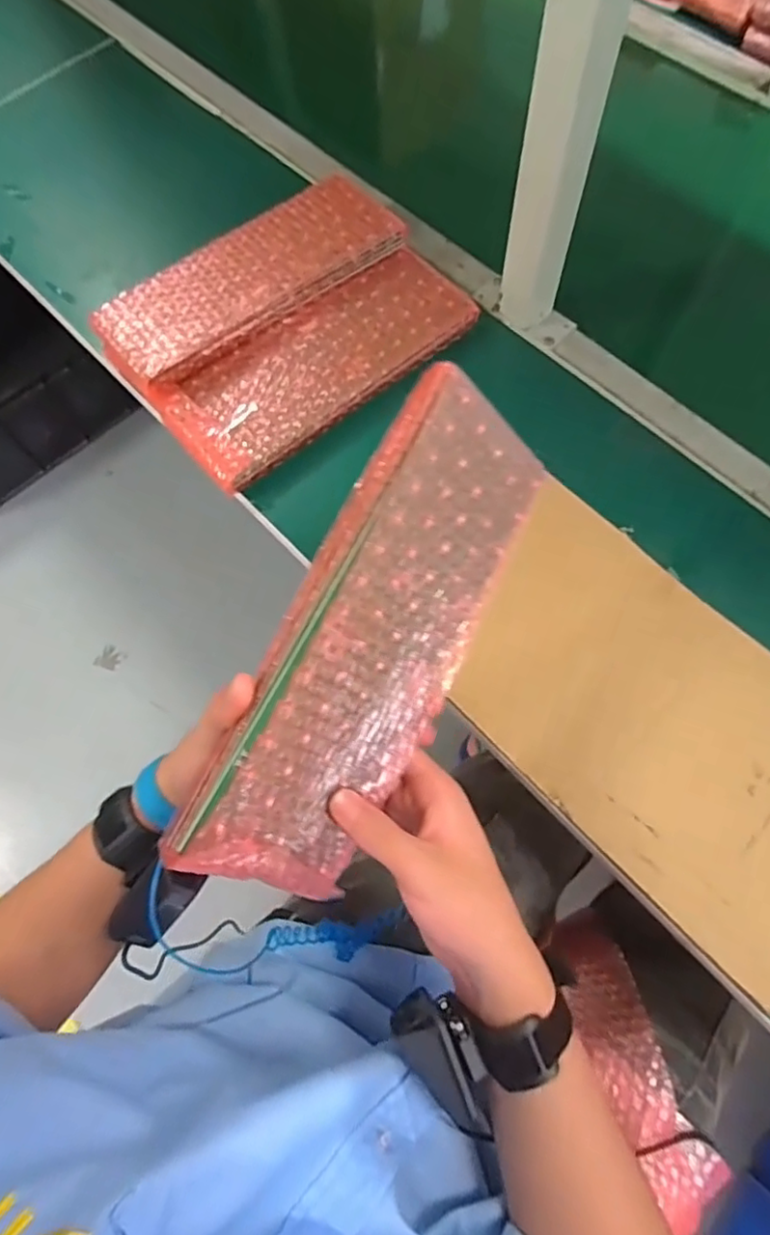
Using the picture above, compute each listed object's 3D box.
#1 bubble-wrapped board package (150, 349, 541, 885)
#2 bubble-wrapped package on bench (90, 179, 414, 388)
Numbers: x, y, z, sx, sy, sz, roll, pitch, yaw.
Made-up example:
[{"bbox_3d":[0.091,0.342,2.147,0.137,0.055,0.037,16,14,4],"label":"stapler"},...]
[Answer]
[{"bbox_3d":[-0.003,0.013,0.338,0.024,0.104,0.280,21,81,53],"label":"bubble-wrapped board package"},{"bbox_3d":[-0.121,-0.312,0.553,0.285,0.030,0.102,-40,74,-12],"label":"bubble-wrapped package on bench"}]

